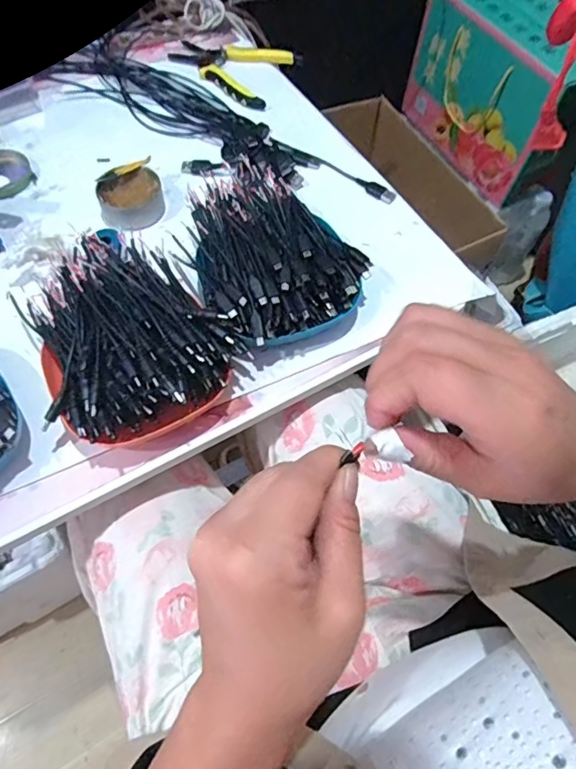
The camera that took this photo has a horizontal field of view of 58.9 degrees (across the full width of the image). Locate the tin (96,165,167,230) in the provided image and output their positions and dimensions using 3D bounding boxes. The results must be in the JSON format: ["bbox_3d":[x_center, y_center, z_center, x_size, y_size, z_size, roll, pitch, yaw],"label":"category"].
[{"bbox_3d":[-0.160,-0.189,0.526,0.068,0.028,0.054,-32,68,-17],"label":"tin"}]

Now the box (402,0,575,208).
[{"bbox_3d":[0.386,-0.546,0.940,0.150,0.253,0.331,-26,67,-15],"label":"box"}]

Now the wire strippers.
[{"bbox_3d":[-0.075,-0.410,0.648,0.155,0.012,0.116,24,64,10],"label":"wire strippers"}]

